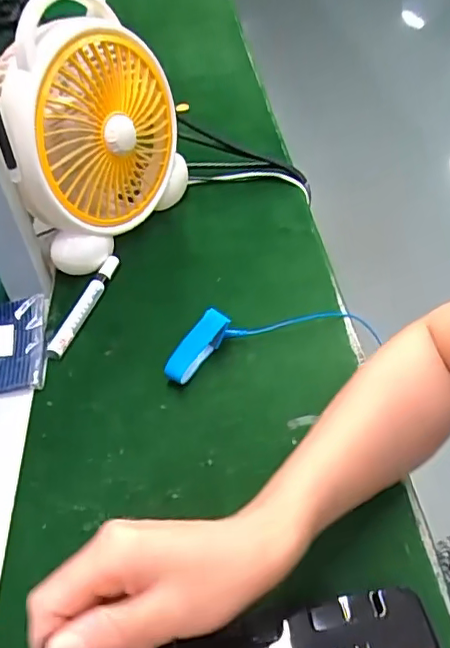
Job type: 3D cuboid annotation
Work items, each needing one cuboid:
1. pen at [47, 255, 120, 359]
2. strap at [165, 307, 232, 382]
[{"bbox_3d":[-0.144,-0.022,0.579,0.020,0.017,0.144,8,46,14],"label":"pen"},{"bbox_3d":[-0.023,0.023,0.509,0.017,0.039,0.075,28,67,29],"label":"strap"}]

